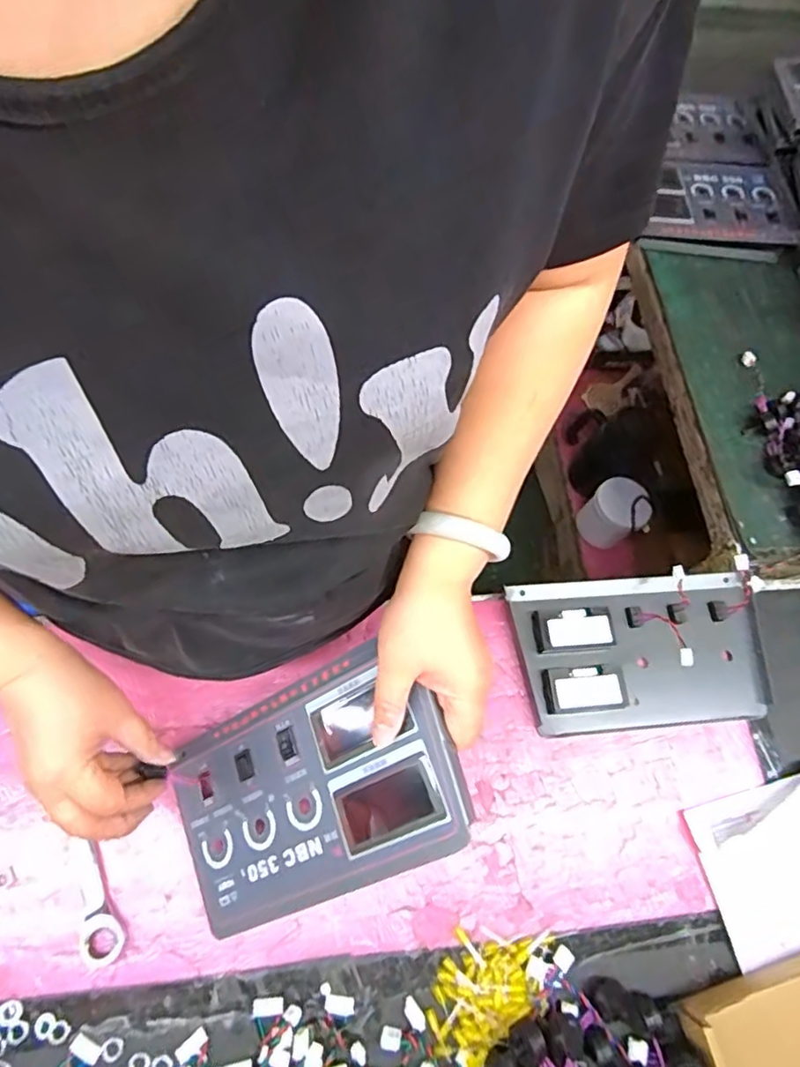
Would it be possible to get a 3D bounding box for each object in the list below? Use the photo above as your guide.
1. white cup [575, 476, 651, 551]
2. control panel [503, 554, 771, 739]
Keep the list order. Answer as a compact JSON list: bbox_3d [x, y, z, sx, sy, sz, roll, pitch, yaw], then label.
[{"bbox_3d":[0.382,-0.034,1.049,0.099,0.090,0.099,43,69,13],"label":"white cup"},{"bbox_3d":[0.243,0.111,0.571,0.260,0.028,0.147,-4,67,-7],"label":"control panel"}]

